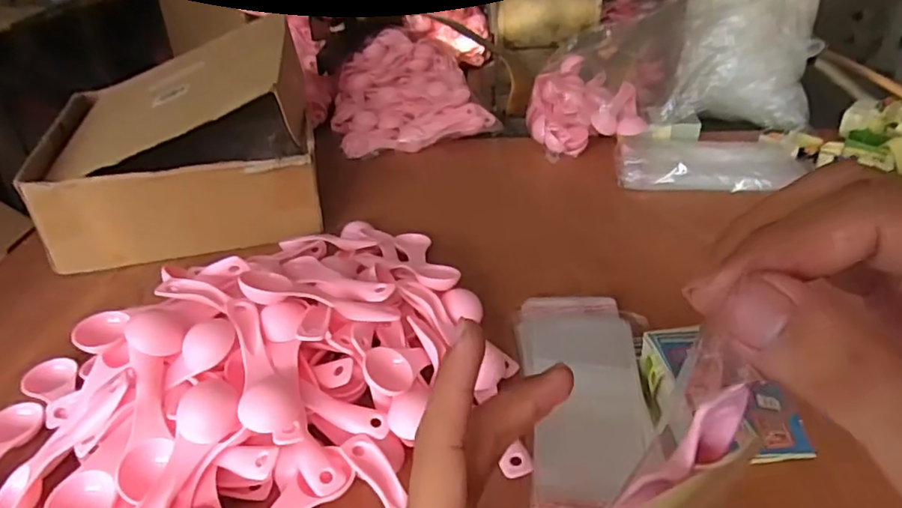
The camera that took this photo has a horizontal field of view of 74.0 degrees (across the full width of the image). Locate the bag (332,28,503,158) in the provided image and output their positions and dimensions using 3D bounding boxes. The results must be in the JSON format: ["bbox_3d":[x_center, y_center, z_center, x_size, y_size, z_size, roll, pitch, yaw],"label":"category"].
[{"bbox_3d":[-0.085,-0.250,0.917,0.214,0.084,0.324,-12,35,-14],"label":"bag"}]

